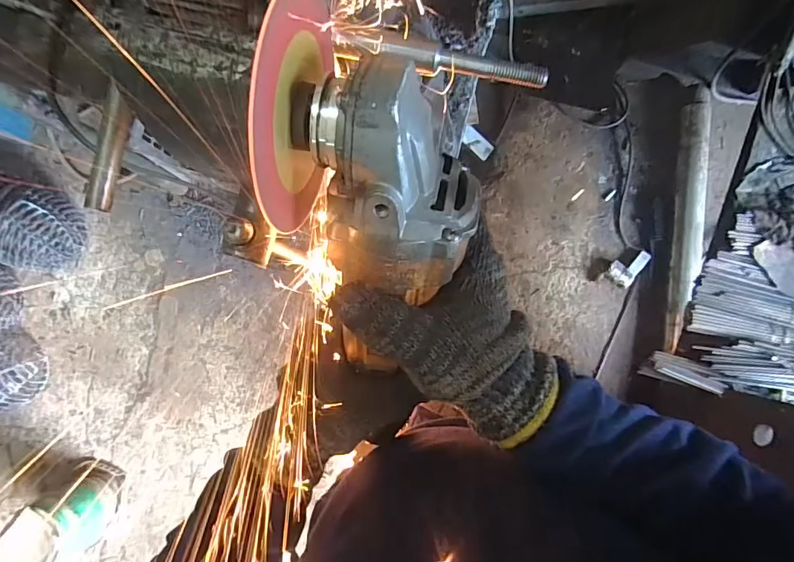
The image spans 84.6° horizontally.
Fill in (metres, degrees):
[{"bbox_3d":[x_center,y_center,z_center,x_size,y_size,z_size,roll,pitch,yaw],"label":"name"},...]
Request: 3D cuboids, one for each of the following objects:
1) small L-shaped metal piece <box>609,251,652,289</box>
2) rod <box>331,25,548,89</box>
[{"bbox_3d":[0.656,-0.045,1.239,0.070,0.021,0.119,37,90,7],"label":"small L-shaped metal piece"},{"bbox_3d":[0.021,-0.108,0.212,0.104,0.011,0.010,12,87,6],"label":"rod"}]

